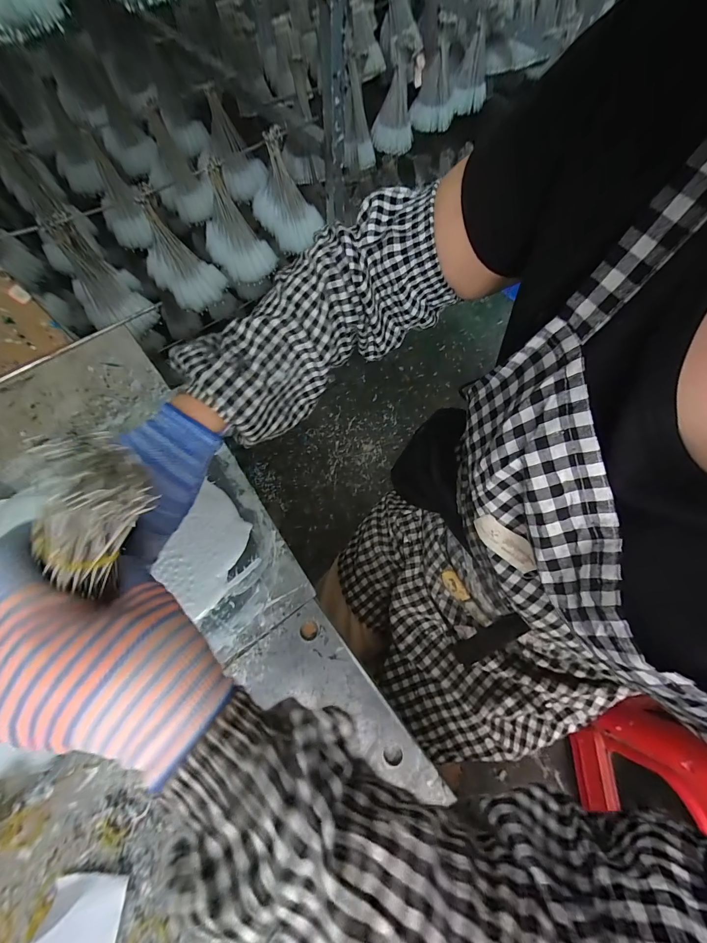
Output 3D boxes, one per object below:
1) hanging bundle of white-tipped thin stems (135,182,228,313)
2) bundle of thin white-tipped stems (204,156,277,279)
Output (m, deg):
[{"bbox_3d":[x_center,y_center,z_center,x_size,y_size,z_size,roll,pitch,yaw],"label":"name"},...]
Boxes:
[{"bbox_3d":[-0.368,-0.465,0.711,0.116,0.197,0.158,-40,74,-17],"label":"hanging bundle of white-tipped thin stems"},{"bbox_3d":[-0.265,-0.534,0.737,0.174,0.198,0.094,43,71,14],"label":"bundle of thin white-tipped stems"}]

